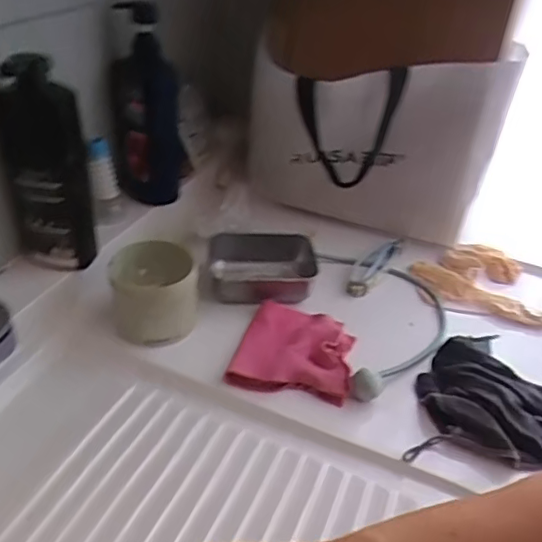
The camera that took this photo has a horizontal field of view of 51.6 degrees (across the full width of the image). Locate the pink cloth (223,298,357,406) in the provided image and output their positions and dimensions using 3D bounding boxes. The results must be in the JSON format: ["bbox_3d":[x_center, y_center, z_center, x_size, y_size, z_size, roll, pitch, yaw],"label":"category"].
[{"bbox_3d":[0.026,0.085,0.615,0.123,0.033,0.120,10,36,5],"label":"pink cloth"}]

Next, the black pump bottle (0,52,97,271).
[{"bbox_3d":[-0.237,-0.095,0.601,0.080,0.225,0.050,-11,39,-22],"label":"black pump bottle"}]

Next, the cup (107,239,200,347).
[{"bbox_3d":[-0.130,0.024,0.631,0.096,0.072,0.095,1,36,-6],"label":"cup"}]

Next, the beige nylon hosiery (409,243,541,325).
[{"bbox_3d":[0.272,0.006,0.748,0.156,0.023,0.155,4,36,-3],"label":"beige nylon hosiery"}]

